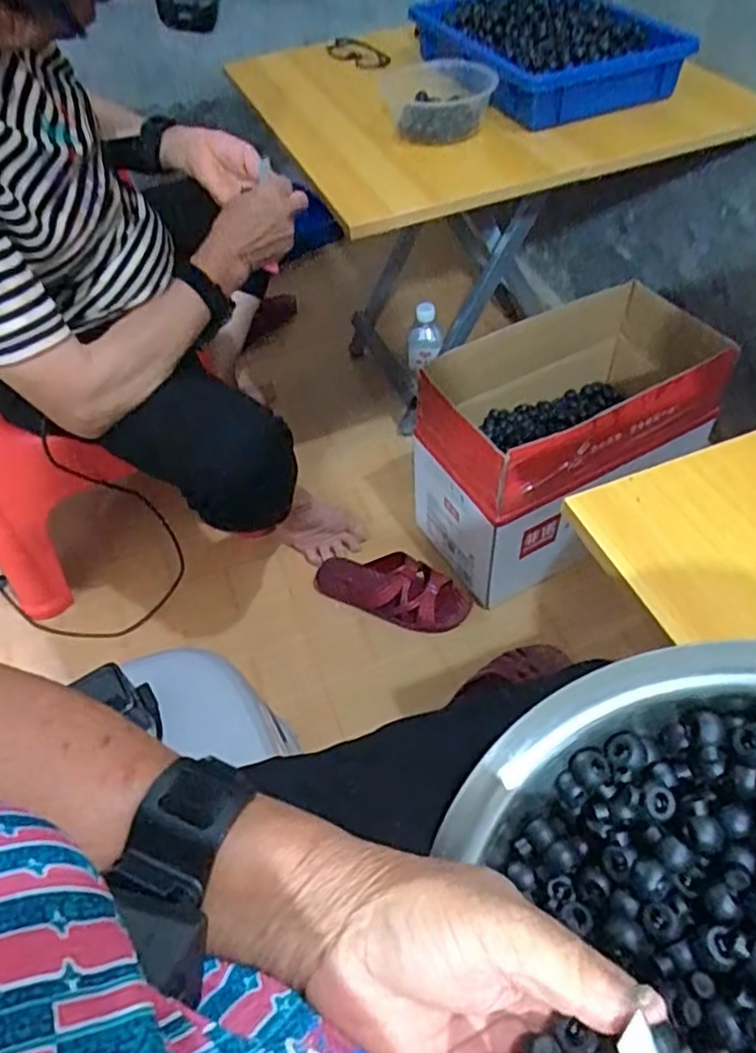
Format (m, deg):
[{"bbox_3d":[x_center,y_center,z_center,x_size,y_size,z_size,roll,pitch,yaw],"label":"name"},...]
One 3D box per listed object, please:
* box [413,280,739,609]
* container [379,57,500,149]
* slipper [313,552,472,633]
[{"bbox_3d":[0.280,-0.119,1.009,0.428,0.305,0.224,-23,52,-14],"label":"box"},{"bbox_3d":[0.077,-0.557,0.901,0.143,0.058,0.134,0,50,6],"label":"container"},{"bbox_3d":[0.019,0.094,1.024,0.233,0.058,0.088,17,54,18],"label":"slipper"}]

